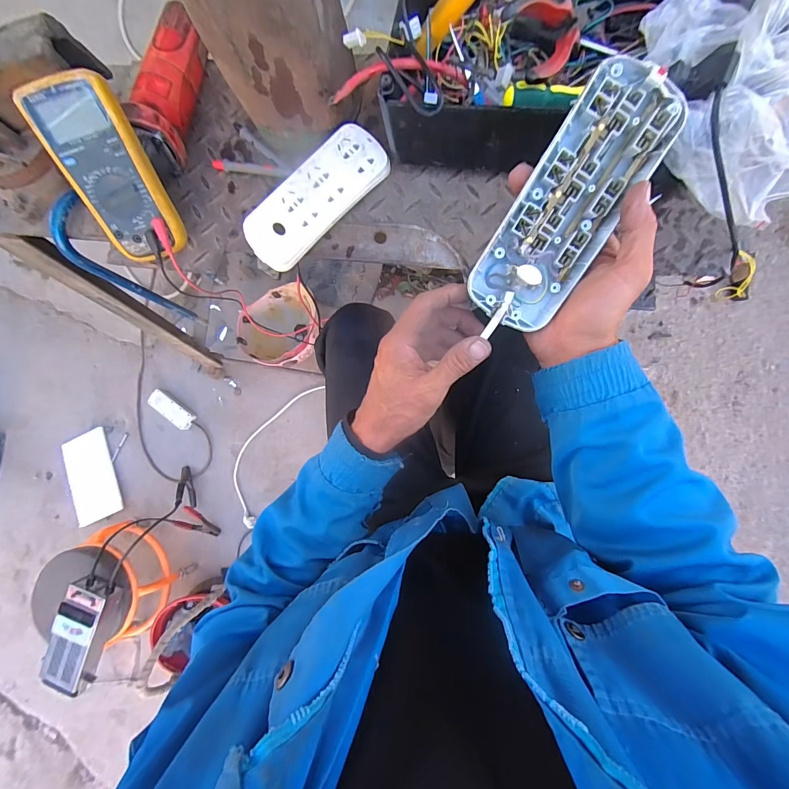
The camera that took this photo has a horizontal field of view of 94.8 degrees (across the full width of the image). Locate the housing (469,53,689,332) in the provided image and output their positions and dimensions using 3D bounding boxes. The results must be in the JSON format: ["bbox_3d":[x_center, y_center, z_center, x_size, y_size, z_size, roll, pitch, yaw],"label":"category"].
[{"bbox_3d":[0.137,-0.147,0.283,0.074,0.031,0.195,33,105,9],"label":"housing"}]

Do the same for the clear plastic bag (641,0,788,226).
[{"bbox_3d":[0.310,-0.298,0.326,0.171,0.081,0.273,-26,82,3],"label":"clear plastic bag"}]

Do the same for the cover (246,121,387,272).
[{"bbox_3d":[-0.095,-0.237,0.437,0.193,0.015,0.082,-45,81,0],"label":"cover"}]

